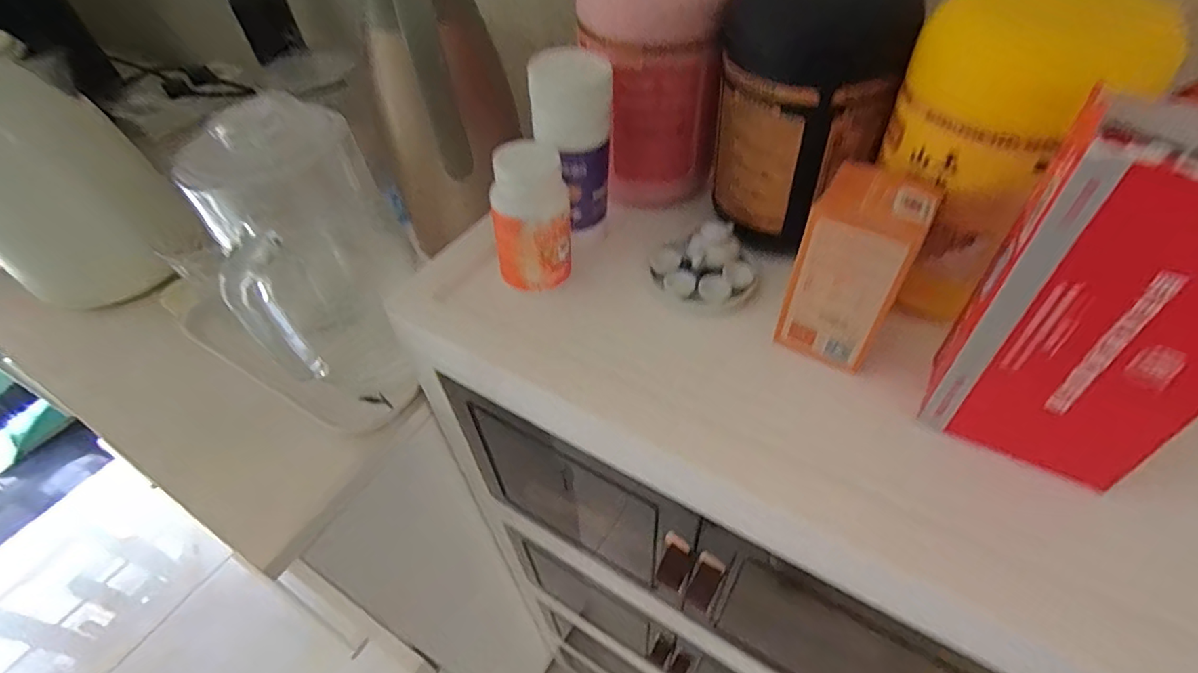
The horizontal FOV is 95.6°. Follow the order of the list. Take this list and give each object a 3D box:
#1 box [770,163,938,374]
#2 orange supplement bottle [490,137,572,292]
[{"bbox_3d":[0.141,-0.037,0.302,0.051,0.097,0.048,25,55,24],"label":"box"},{"bbox_3d":[-0.043,-0.077,0.350,0.051,0.087,0.046,-11,49,-6],"label":"orange supplement bottle"}]

